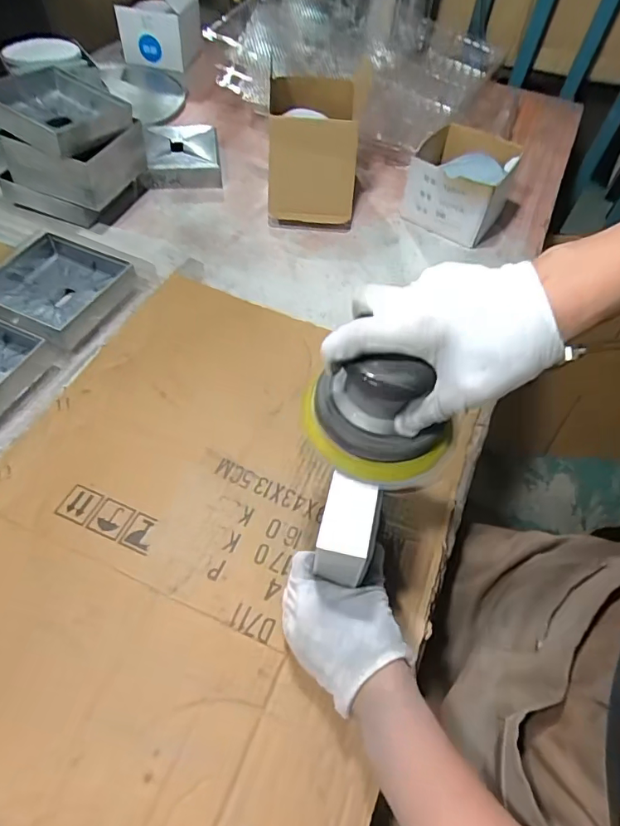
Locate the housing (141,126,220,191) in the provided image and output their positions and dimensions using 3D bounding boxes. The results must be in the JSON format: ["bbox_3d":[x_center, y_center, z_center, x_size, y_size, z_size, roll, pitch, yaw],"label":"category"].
[{"bbox_3d":[-0.220,-0.445,0.823,0.126,0.038,0.170,-7,54,-8],"label":"housing"}]

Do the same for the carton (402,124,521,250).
[{"bbox_3d":[0.228,-0.357,0.740,0.141,0.102,0.183,26,56,15],"label":"carton"}]

